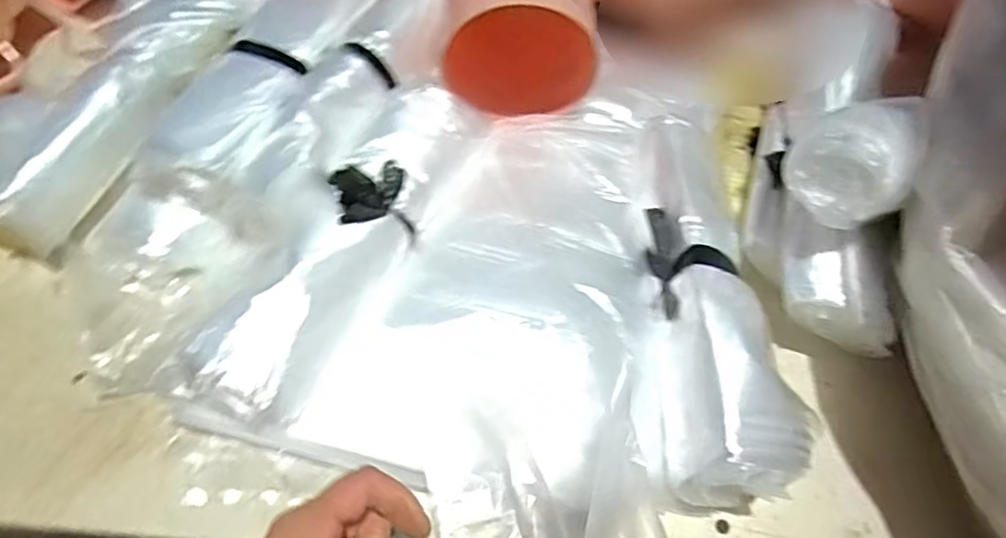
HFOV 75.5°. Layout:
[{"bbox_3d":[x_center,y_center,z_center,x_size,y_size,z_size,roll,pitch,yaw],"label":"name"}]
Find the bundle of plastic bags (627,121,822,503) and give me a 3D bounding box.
[{"bbox_3d":[0.160,0.014,0.496,0.114,0.066,0.315,7,56,0],"label":"bundle of plastic bags"}]

